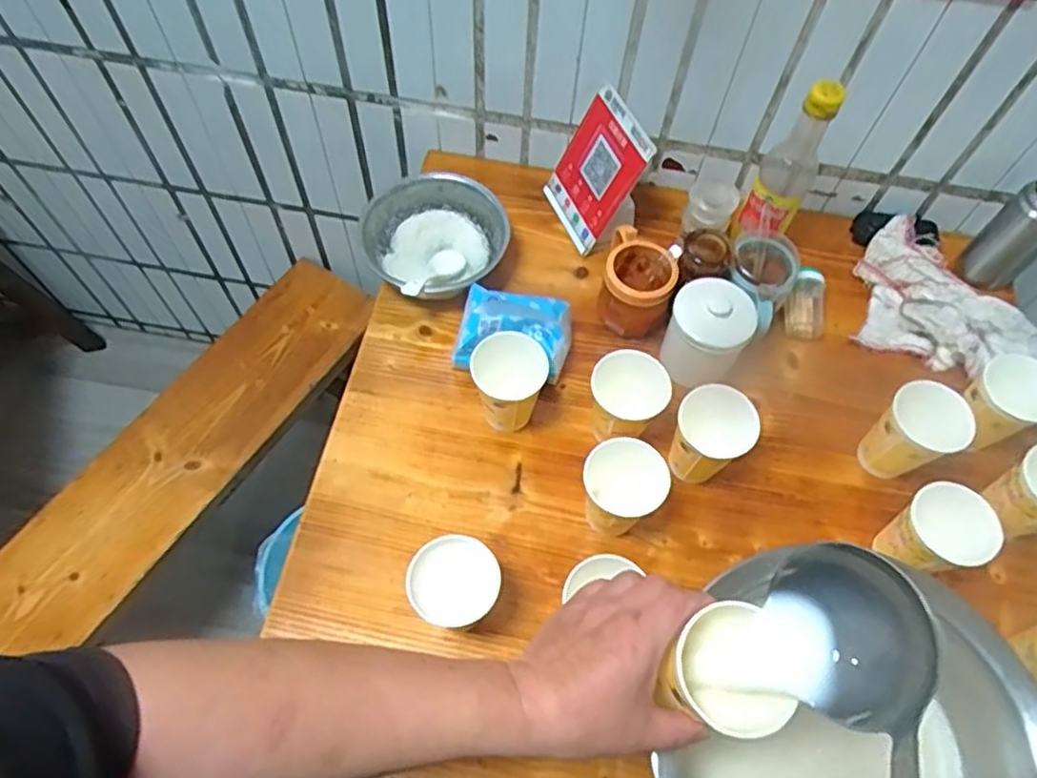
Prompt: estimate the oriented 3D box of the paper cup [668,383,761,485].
[{"bbox_3d":[0.193,0.052,0.708,0.073,0.106,0.073,1,63,-2],"label":"paper cup"}]

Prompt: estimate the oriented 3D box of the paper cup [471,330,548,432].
[{"bbox_3d":[-0.011,-0.002,0.732,0.073,0.113,0.070,1,63,-2],"label":"paper cup"}]

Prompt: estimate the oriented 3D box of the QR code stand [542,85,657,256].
[{"bbox_3d":[0.109,-0.271,0.866,0.045,0.166,0.130,-10,62,-35],"label":"QR code stand"}]

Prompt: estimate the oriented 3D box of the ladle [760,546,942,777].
[{"bbox_3d":[0.136,0.197,0.259,0.063,0.080,0.343,21,33,8],"label":"ladle"}]

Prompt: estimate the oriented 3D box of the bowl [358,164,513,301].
[{"bbox_3d":[-0.106,-0.188,0.858,0.164,0.066,0.173,1,63,-2],"label":"bowl"}]

